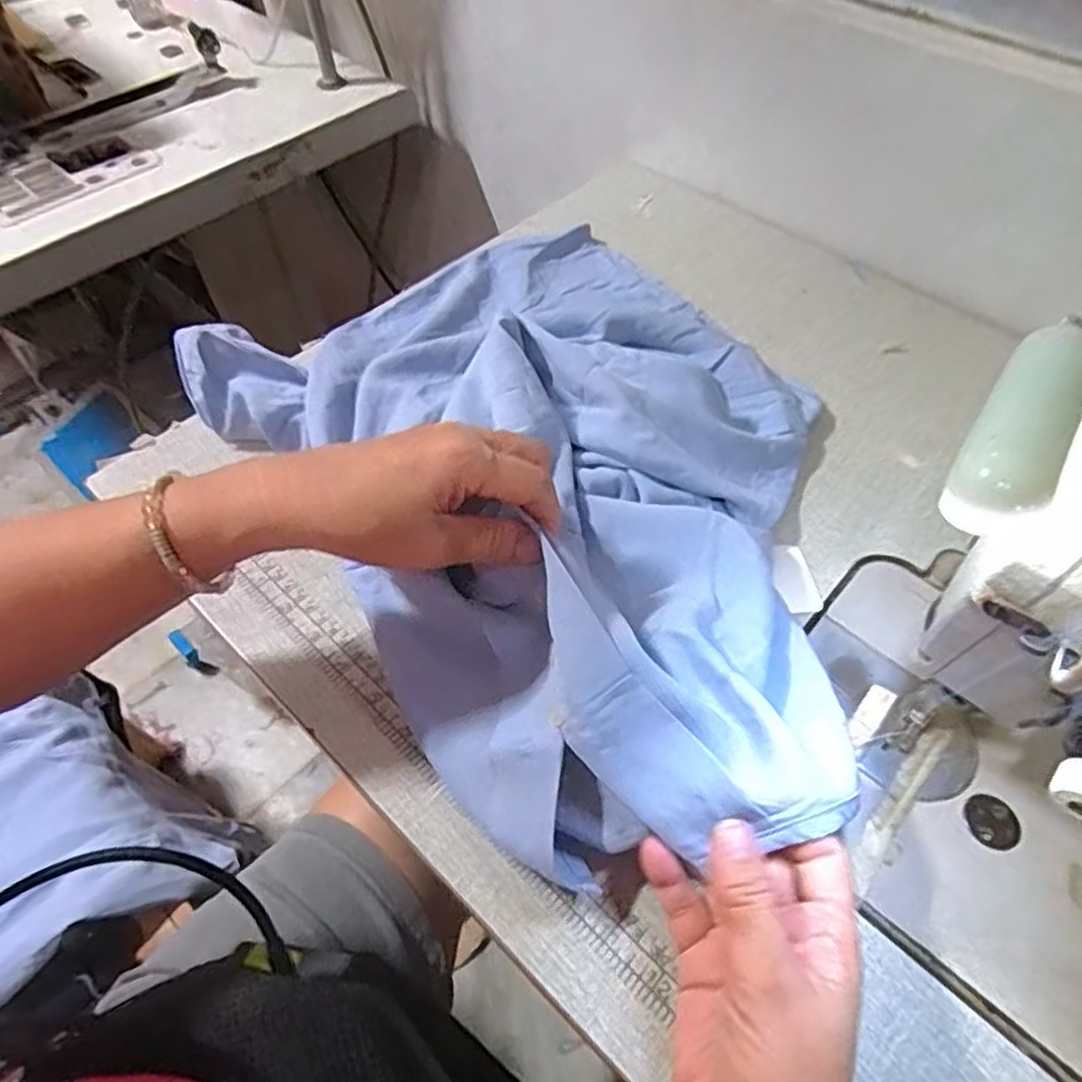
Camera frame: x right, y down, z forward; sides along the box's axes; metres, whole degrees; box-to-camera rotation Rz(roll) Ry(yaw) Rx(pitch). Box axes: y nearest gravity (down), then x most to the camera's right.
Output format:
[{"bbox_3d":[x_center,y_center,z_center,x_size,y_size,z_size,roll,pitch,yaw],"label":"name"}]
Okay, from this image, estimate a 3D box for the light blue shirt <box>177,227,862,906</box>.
[{"bbox_3d":[0.025,-0.054,0.407,0.315,0.077,0.426,-32,61,-20],"label":"light blue shirt"}]

